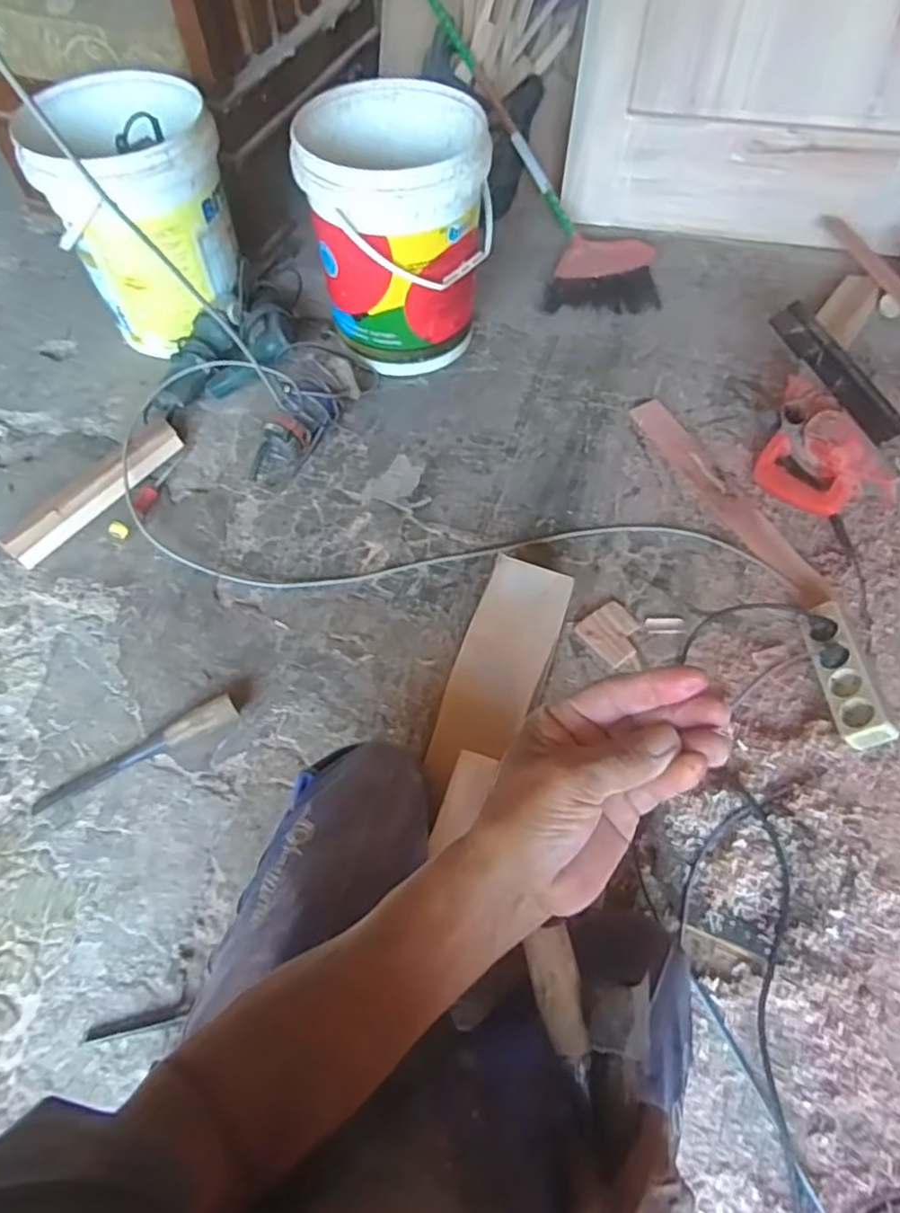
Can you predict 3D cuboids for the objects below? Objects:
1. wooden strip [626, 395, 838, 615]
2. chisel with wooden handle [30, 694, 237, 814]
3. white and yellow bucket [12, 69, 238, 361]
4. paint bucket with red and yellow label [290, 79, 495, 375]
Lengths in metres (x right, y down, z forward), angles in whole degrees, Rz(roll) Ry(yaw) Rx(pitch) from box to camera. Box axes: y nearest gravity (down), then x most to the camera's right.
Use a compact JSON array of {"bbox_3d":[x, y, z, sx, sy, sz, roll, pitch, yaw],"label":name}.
[{"bbox_3d":[0.444,-0.180,1.081,0.061,0.019,0.472,-24,59,-4],"label":"wooden strip"},{"bbox_3d":[-0.415,0.188,0.873,0.278,0.041,0.041,-23,62,-11],"label":"chisel with wooden handle"},{"bbox_3d":[-0.540,-0.690,1.221,0.297,0.365,0.267,-21,62,-10],"label":"white and yellow bucket"},{"bbox_3d":[-0.087,-0.659,1.191,0.303,0.349,0.310,-1,60,1],"label":"paint bucket with red and yellow label"}]

